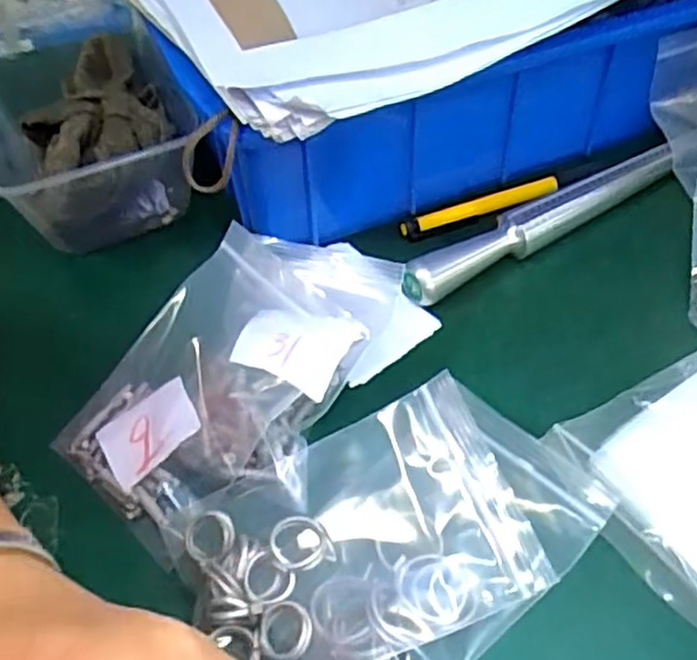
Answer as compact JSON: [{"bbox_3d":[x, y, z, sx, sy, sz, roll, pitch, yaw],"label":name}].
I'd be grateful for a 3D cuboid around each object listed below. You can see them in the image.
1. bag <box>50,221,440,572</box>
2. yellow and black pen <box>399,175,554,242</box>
[{"bbox_3d":[-0.036,0.011,0.301,0.092,0.048,0.156,32,59,26],"label":"bag"},{"bbox_3d":[0.069,-0.064,0.383,0.087,0.012,0.010,-19,52,-12],"label":"yellow and black pen"}]

